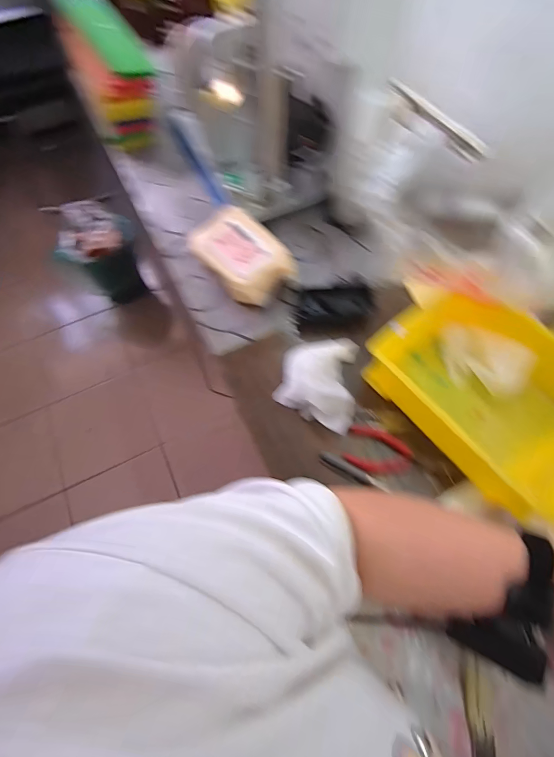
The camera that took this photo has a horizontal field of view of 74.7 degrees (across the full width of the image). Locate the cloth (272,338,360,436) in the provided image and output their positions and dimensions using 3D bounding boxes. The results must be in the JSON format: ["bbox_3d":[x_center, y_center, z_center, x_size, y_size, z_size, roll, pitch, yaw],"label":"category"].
[{"bbox_3d":[0.055,0.000,0.462,0.095,0.044,0.122,15,66,10],"label":"cloth"}]

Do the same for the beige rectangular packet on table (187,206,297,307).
[{"bbox_3d":[-0.051,-0.177,0.540,0.099,0.055,0.153,-40,69,-15],"label":"beige rectangular packet on table"}]

